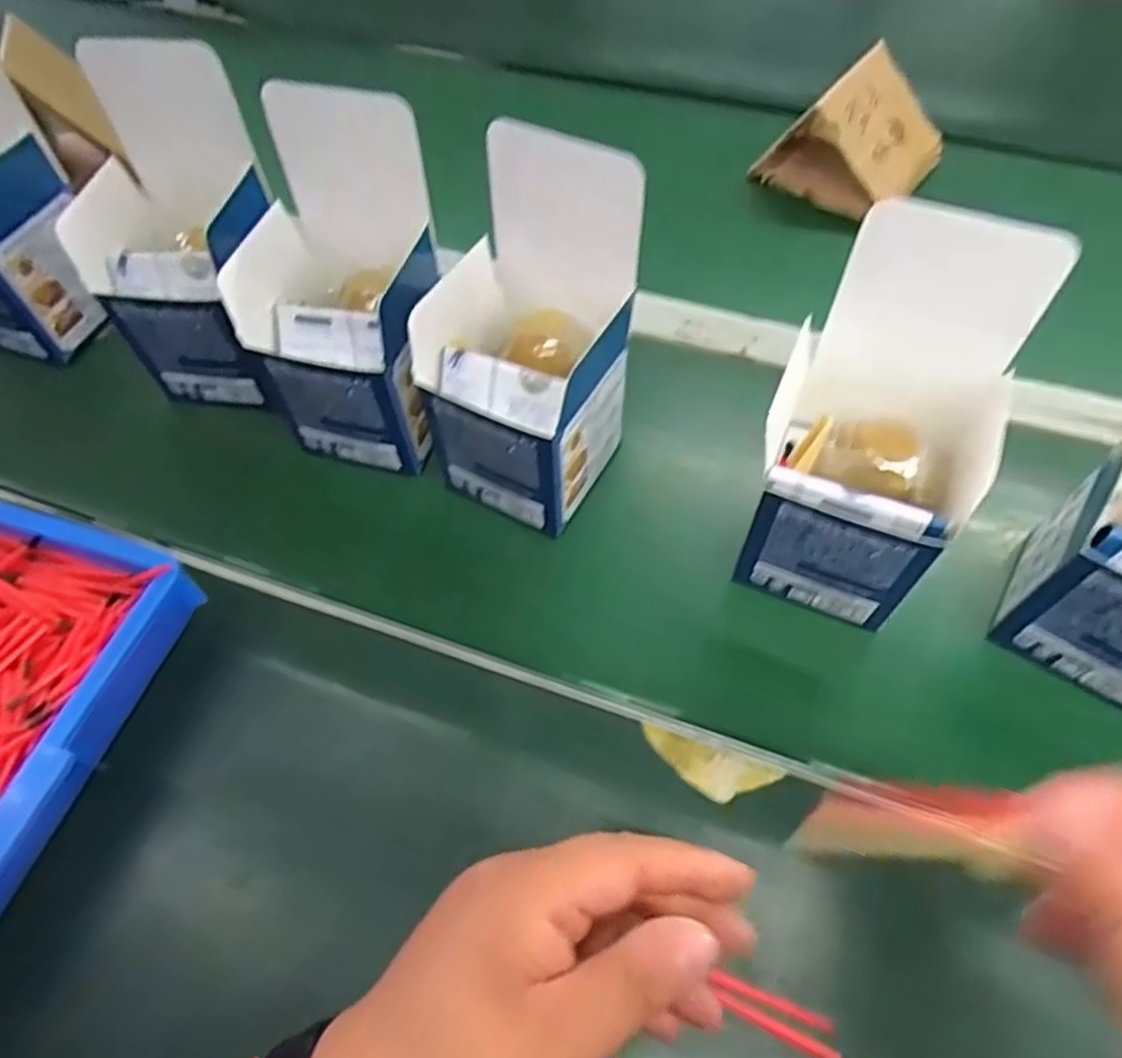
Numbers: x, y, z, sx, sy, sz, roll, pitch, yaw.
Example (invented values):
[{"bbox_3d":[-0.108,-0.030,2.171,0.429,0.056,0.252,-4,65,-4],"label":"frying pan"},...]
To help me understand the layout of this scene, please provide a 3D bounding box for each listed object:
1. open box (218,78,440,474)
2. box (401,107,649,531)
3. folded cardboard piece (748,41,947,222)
[{"bbox_3d":[-0.119,-0.126,0.404,0.094,0.179,0.085,11,56,11],"label":"open box"},{"bbox_3d":[-0.022,-0.093,0.380,0.100,0.172,0.091,23,59,19],"label":"box"},{"bbox_3d":[0.225,-0.302,0.561,0.107,0.077,0.096,-37,60,-21],"label":"folded cardboard piece"}]

